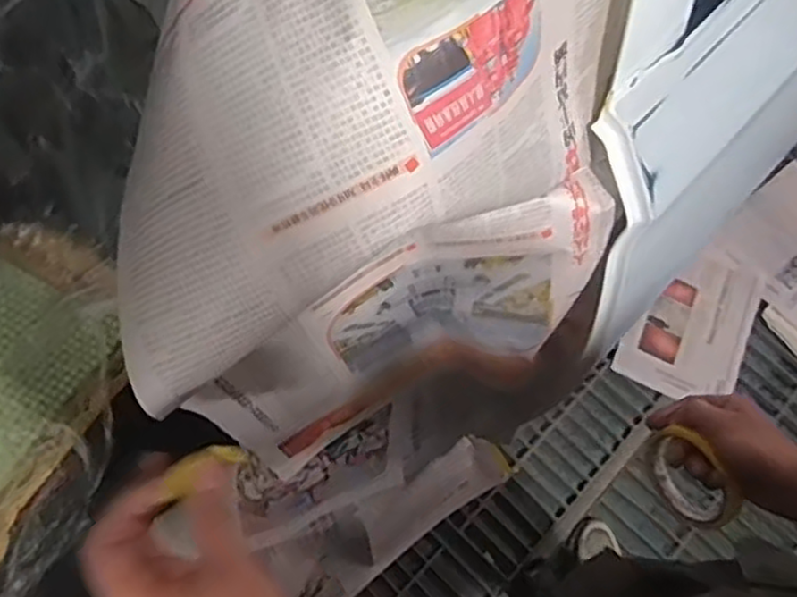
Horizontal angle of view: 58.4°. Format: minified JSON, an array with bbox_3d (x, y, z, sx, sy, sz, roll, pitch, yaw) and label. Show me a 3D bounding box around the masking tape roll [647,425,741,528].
[{"bbox_3d":[0.252,0.156,0.616,0.022,0.090,0.086,-23,72,-12],"label":"masking tape roll"}]

